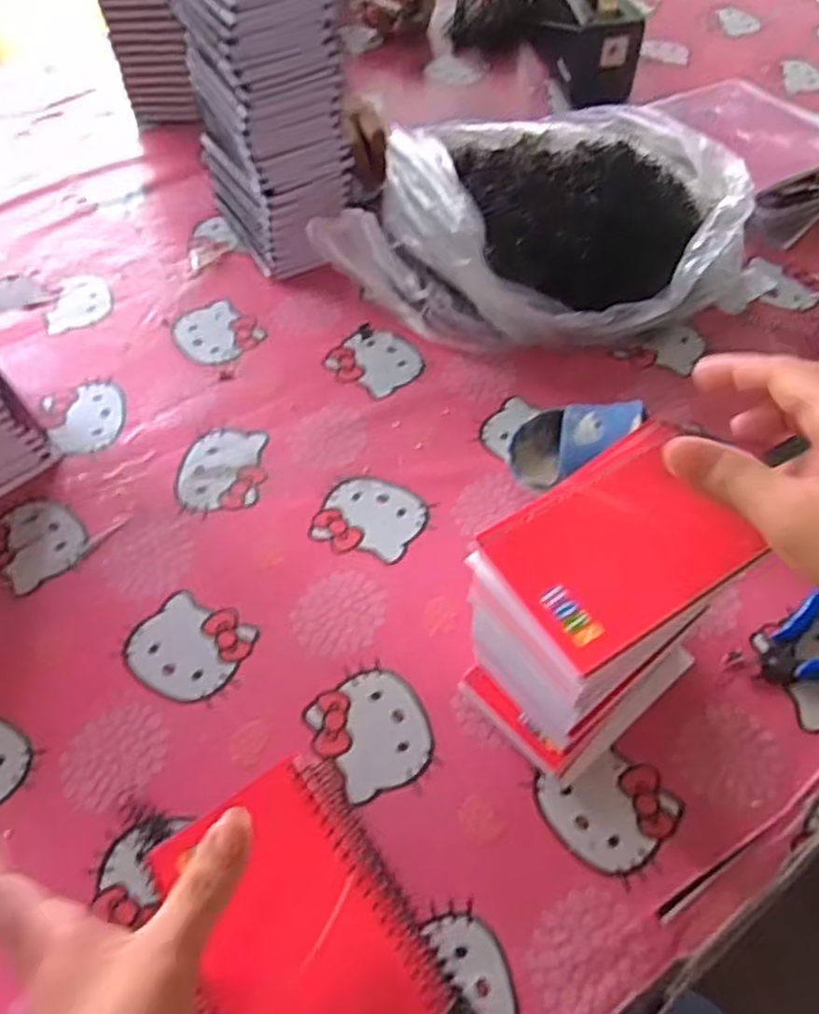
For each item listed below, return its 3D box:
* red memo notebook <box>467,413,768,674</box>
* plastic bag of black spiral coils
[{"bbox_3d":[0.102,0.015,0.355,0.121,0.008,0.086,-29,61,-18],"label":"red memo notebook"},{"bbox_3d":[0.144,-0.268,0.693,0.358,0.105,0.308,20,59,13],"label":"plastic bag of black spiral coils"}]

